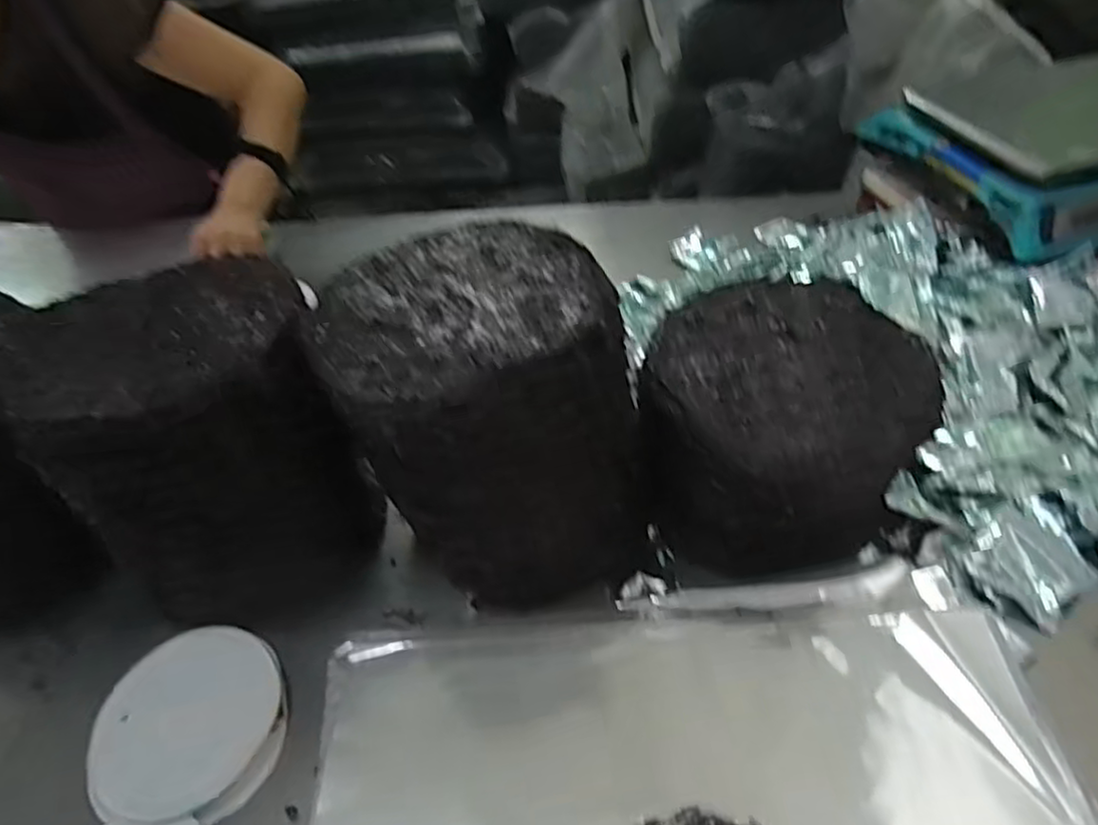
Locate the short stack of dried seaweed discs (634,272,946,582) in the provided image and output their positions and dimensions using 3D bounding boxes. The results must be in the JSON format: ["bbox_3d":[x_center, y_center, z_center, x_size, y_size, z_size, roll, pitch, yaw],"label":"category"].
[{"bbox_3d":[0.185,0.012,0.577,0.208,0.142,0.205,-5,44,2],"label":"short stack of dried seaweed discs"}]

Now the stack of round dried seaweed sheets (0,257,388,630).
[{"bbox_3d":[-0.253,0.022,0.542,0.173,0.232,0.206,-26,47,-19],"label":"stack of round dried seaweed sheets"}]

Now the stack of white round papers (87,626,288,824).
[{"bbox_3d":[-0.256,0.219,0.496,0.127,0.030,0.122,-3,44,3],"label":"stack of white round papers"}]

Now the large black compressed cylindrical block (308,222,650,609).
[{"bbox_3d":[-0.046,0.002,0.533,0.190,0.219,0.187,-3,44,3],"label":"large black compressed cylindrical block"}]

